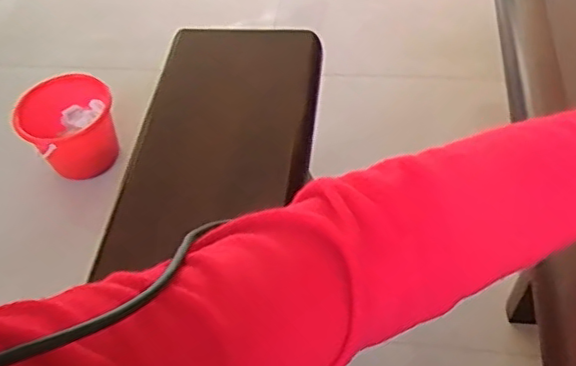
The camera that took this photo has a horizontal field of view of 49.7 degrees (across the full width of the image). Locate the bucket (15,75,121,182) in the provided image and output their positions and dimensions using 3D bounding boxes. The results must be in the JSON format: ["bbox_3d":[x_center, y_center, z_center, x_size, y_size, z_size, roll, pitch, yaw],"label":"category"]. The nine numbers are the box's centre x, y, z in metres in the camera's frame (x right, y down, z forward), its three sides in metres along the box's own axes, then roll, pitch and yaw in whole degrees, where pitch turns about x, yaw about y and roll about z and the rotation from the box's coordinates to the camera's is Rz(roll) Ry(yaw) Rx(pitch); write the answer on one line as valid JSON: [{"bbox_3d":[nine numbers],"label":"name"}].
[{"bbox_3d":[-0.517,-0.128,1.491,0.220,0.159,0.208,-21,52,-10],"label":"bucket"}]

